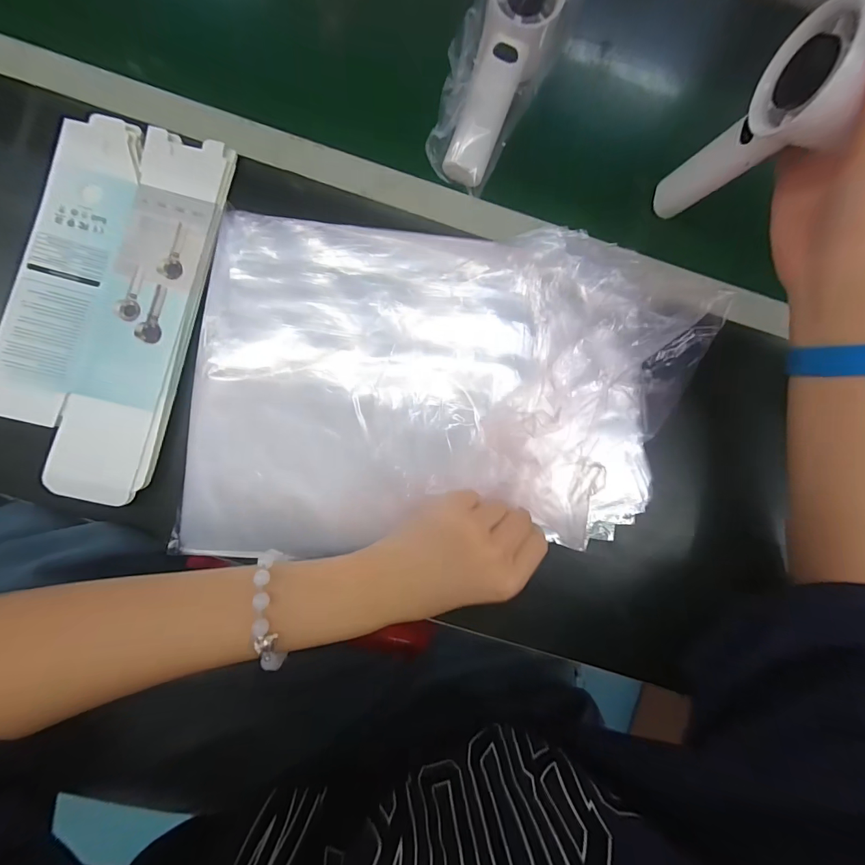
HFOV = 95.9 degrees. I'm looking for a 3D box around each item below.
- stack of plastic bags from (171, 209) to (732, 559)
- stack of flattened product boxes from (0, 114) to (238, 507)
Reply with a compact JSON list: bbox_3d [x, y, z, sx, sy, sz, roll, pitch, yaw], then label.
[{"bbox_3d":[0.019,-0.037,0.291,0.380,0.034,0.249,2,84,-3],"label":"stack of plastic bags"},{"bbox_3d":[-0.240,-0.095,0.285,0.123,0.008,0.272,12,82,-4],"label":"stack of flattened product boxes"}]

